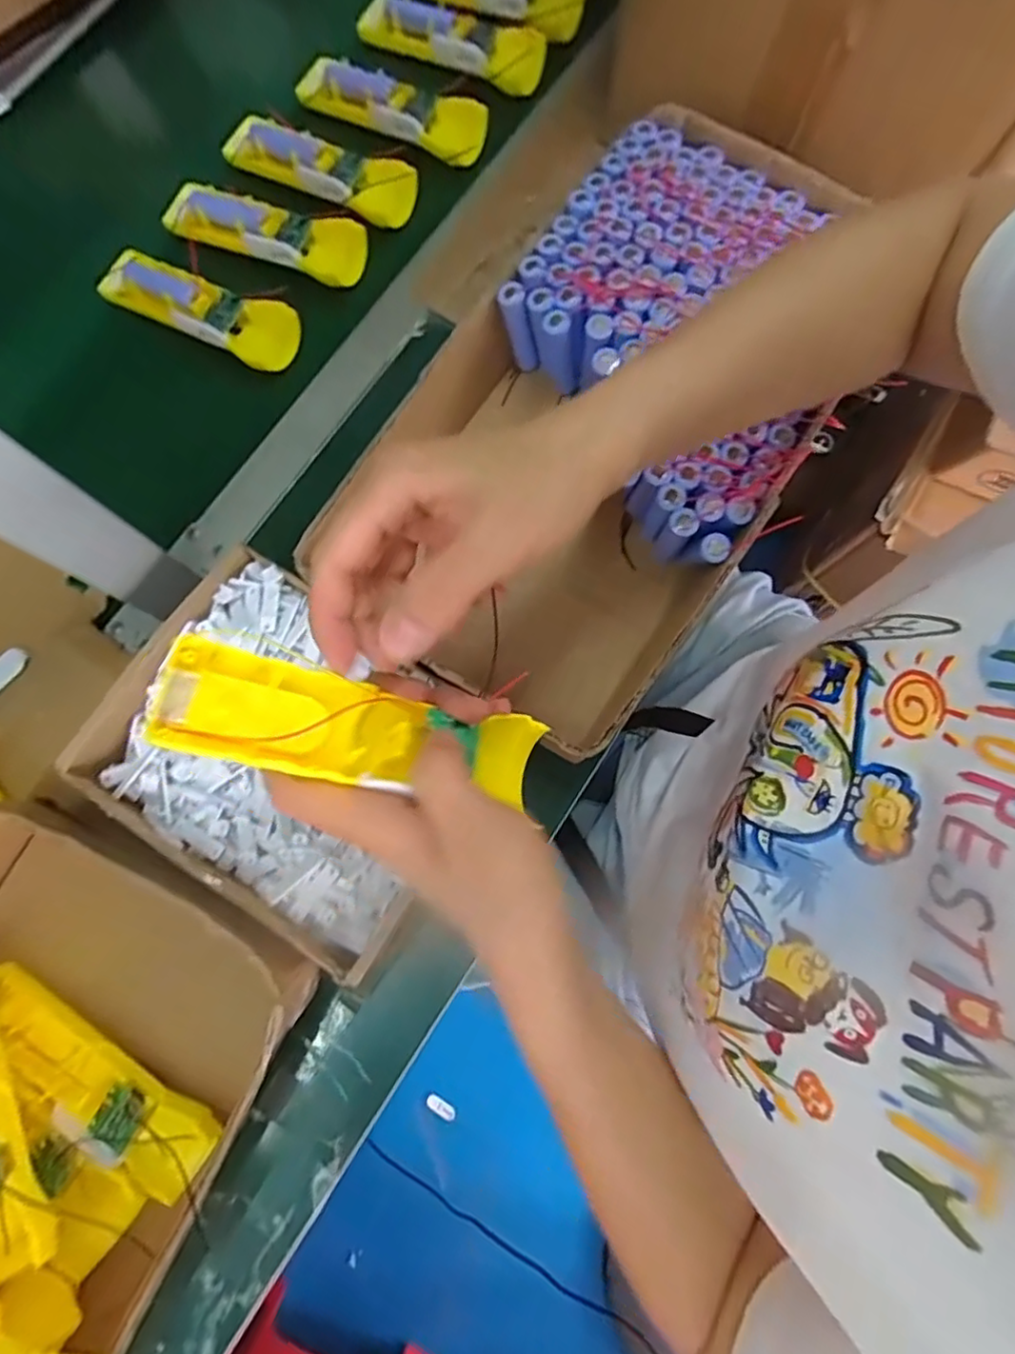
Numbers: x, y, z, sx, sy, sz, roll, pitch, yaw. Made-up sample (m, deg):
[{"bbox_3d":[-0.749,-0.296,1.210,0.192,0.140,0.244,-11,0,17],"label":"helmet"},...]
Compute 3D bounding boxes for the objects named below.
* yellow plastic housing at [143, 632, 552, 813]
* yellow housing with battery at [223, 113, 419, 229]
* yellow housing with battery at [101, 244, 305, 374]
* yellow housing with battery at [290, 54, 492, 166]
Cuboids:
[{"bbox_3d":[-0.056,0.021,0.255,0.157,0.021,0.044,14,79,-22],"label":"yellow plastic housing"},{"bbox_3d":[-0.151,-0.409,0.498,0.166,0.029,0.044,25,81,6],"label":"yellow housing with battery"},{"bbox_3d":[-0.235,-0.284,0.473,0.160,0.022,0.049,26,81,6],"label":"yellow housing with battery"},{"bbox_3d":[-0.097,-0.465,0.507,0.165,0.033,0.047,20,81,5],"label":"yellow housing with battery"}]

